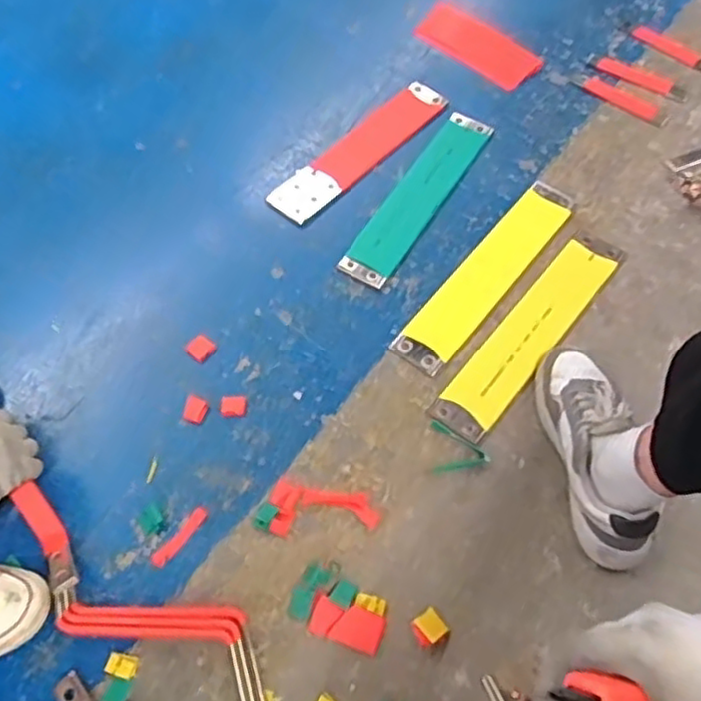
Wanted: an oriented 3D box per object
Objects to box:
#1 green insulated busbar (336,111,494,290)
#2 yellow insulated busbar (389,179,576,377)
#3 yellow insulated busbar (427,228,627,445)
[{"bbox_3d":[0.112,-0.255,1.133,0.085,0.016,0.391,27,63,16],"label":"green insulated busbar"},{"bbox_3d":[0.213,-0.123,1.041,0.076,0.020,0.401,34,65,20],"label":"yellow insulated busbar"},{"bbox_3d":[0.264,-0.035,0.991,0.080,0.010,0.402,35,65,20],"label":"yellow insulated busbar"}]

